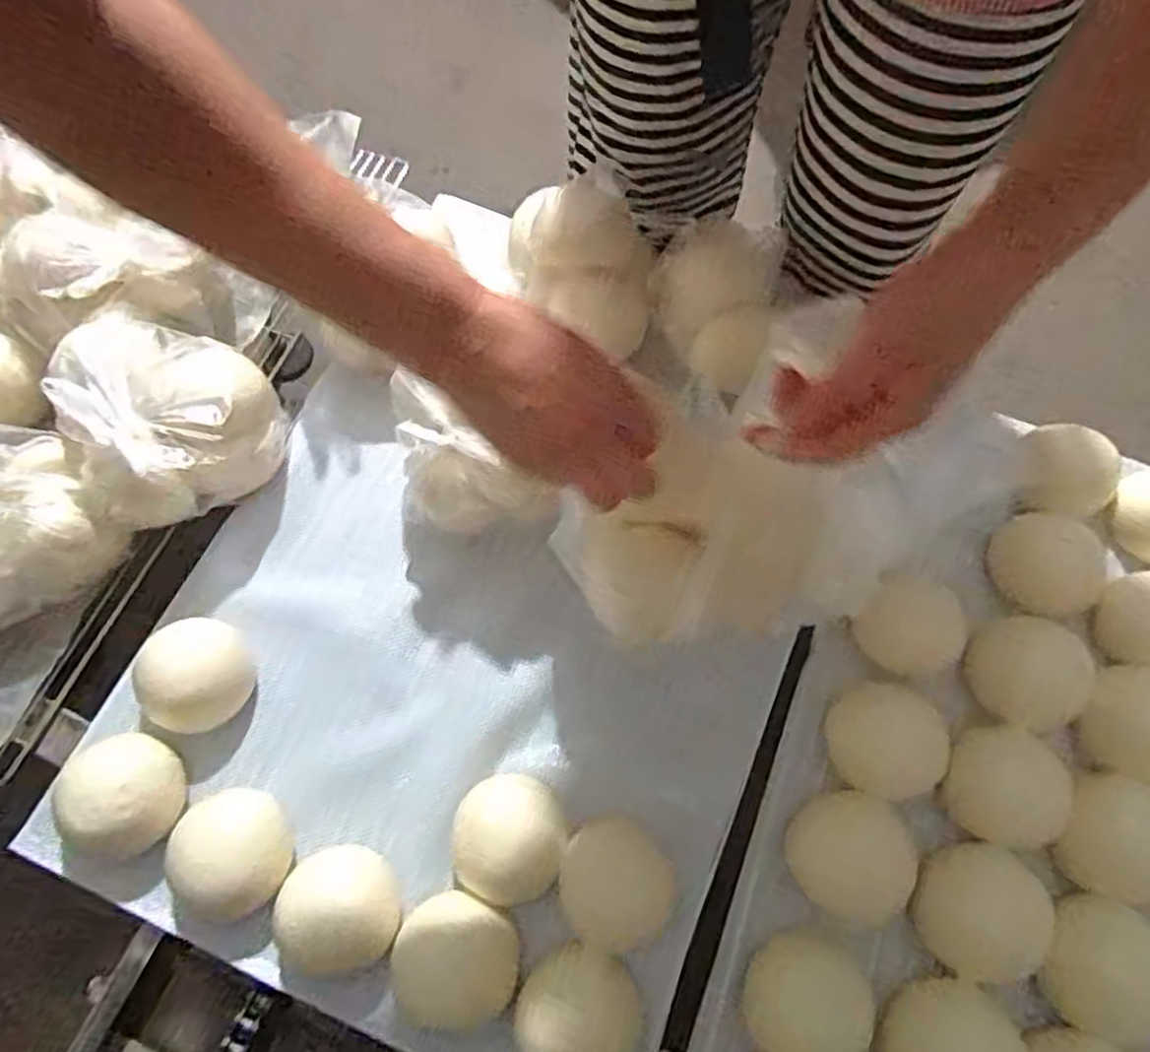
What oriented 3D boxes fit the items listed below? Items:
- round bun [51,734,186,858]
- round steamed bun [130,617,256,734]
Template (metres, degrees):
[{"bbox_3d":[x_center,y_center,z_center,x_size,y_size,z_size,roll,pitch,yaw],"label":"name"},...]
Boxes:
[{"bbox_3d":[-0.347,0.203,0.553,0.082,0.063,0.086,0,70,1],"label":"round bun"},{"bbox_3d":[-0.306,0.118,0.589,0.083,0.051,0.080,0,70,1],"label":"round steamed bun"}]

